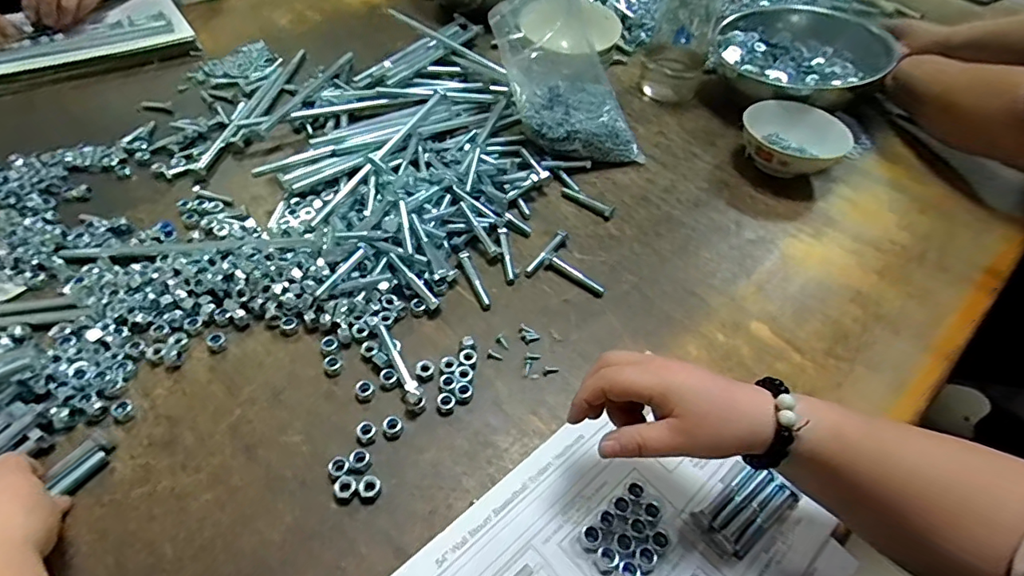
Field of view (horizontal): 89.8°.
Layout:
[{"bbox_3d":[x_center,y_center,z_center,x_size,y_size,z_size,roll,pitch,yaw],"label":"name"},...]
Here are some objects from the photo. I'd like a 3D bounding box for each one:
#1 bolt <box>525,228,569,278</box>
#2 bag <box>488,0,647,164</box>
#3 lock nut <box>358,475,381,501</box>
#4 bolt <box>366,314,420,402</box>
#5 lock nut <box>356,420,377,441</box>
[{"bbox_3d":[0.041,-0.039,0.561,0.016,0.014,0.078,28,53,17],"label":"bolt"},{"bbox_3d":[0.065,-0.286,0.661,0.171,0.178,0.204,-10,52,-13],"label":"bag"},{"bbox_3d":[-0.107,0.151,0.388,0.016,0.007,0.017,3,50,-3],"label":"lock nut"},{"bbox_3d":[-0.106,0.057,0.454,0.012,0.012,0.095,-23,56,-22],"label":"bolt"},{"bbox_3d":[-0.118,0.115,0.414,0.014,0.008,0.015,3,50,-3],"label":"lock nut"}]

